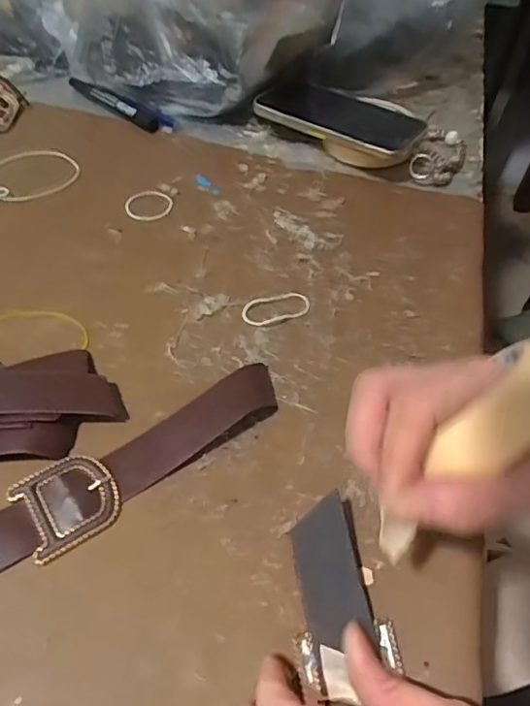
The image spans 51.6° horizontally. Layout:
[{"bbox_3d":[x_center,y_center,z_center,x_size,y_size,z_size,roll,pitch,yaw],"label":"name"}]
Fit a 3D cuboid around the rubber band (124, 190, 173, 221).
[{"bbox_3d":[-0.098,-0.125,0.465,0.040,0.006,0.035,-3,50,-8],"label":"rubber band"}]

